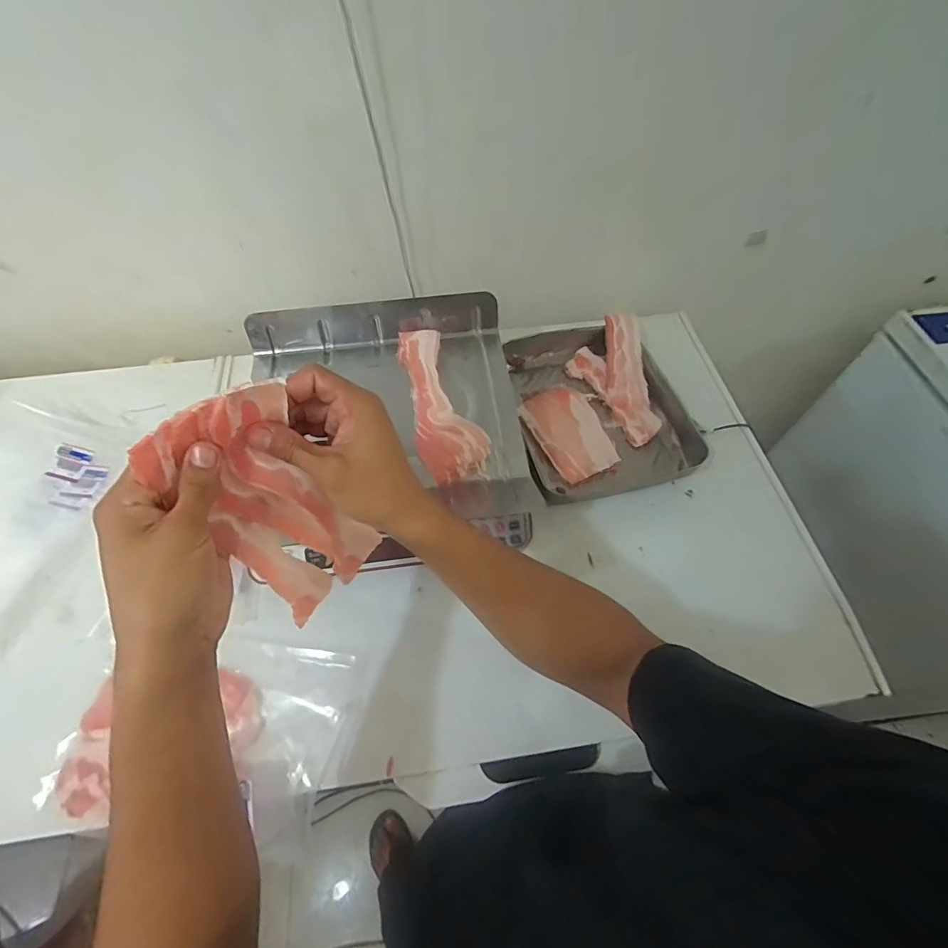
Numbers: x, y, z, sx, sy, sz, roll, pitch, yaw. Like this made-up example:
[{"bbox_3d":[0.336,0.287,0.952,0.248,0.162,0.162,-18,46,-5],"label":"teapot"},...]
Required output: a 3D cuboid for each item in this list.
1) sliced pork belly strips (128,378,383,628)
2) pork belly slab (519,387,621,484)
[{"bbox_3d":[-0.146,0.034,0.366,0.097,0.216,0.041,-40,49,-21],"label":"sliced pork belly strips"},{"bbox_3d":[0.144,-0.068,0.709,0.104,0.011,0.165,-19,59,-10],"label":"pork belly slab"}]

